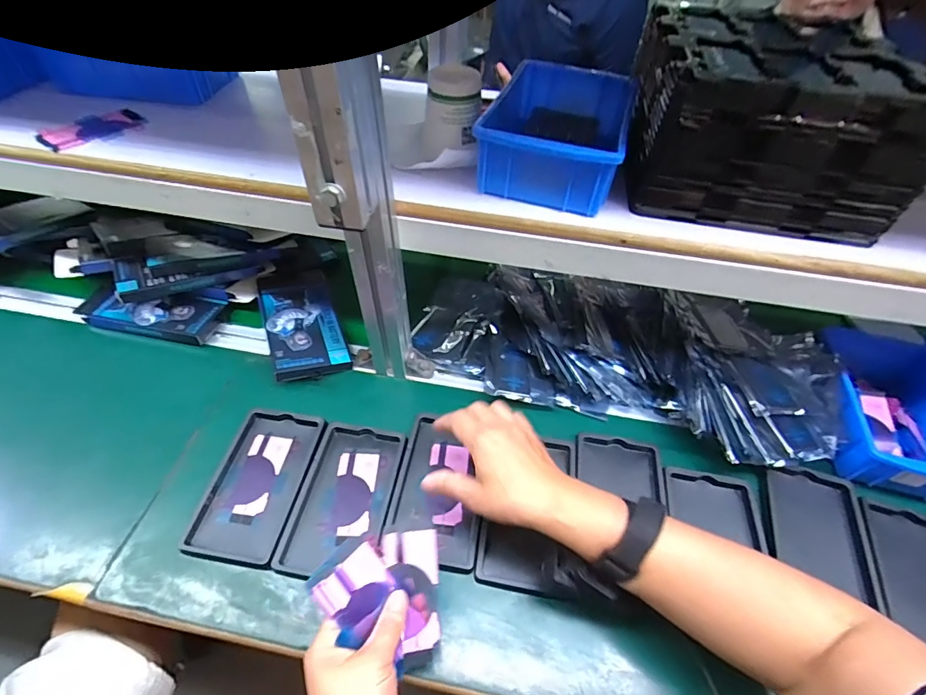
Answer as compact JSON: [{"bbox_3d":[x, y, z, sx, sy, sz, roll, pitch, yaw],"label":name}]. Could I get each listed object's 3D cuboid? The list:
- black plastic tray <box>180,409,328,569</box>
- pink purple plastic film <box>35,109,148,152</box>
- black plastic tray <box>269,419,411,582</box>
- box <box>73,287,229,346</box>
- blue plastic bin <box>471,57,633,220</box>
[{"bbox_3d":[-0.216,0.141,0.461,0.100,0.016,0.154,8,49,3],"label":"black plastic tray"},{"bbox_3d":[-0.406,-0.240,0.482,0.055,0.004,0.098,35,56,18],"label":"pink purple plastic film"},{"bbox_3d":[-0.121,0.156,0.460,0.094,0.011,0.154,9,49,4],"label":"black plastic tray"},{"bbox_3d":[-0.431,-0.049,0.605,0.187,0.020,0.077,9,49,4],"label":"box"},{"bbox_3d":[0.102,-0.219,0.452,0.136,0.064,0.188,16,50,10],"label":"blue plastic bin"}]

